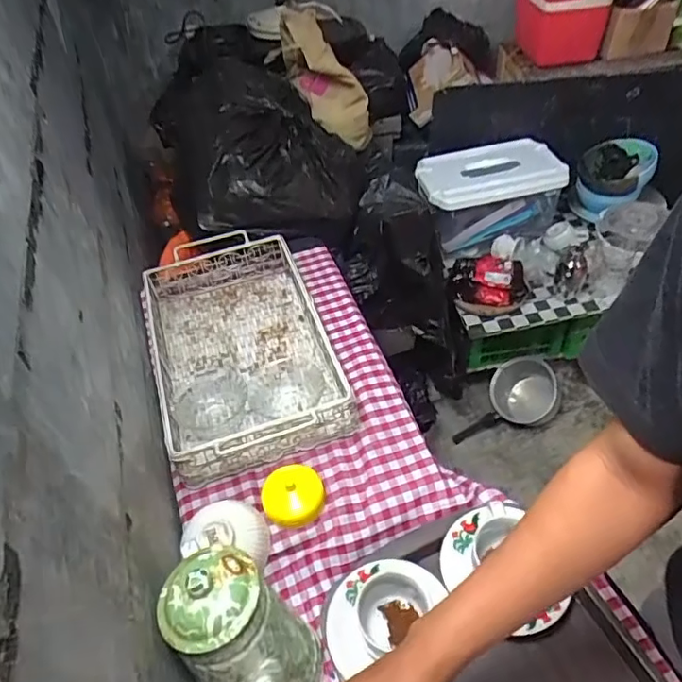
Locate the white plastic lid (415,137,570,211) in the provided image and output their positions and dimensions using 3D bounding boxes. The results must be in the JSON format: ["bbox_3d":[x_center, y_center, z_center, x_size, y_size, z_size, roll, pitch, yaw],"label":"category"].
[{"bbox_3d":[0.420,-0.484,1.572,0.406,0.027,0.196,-14,63,-6],"label":"white plastic lid"}]

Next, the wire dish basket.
[{"bbox_3d":[-0.162,0.000,0.883,0.255,0.085,0.427,-17,47,-10],"label":"wire dish basket"}]

